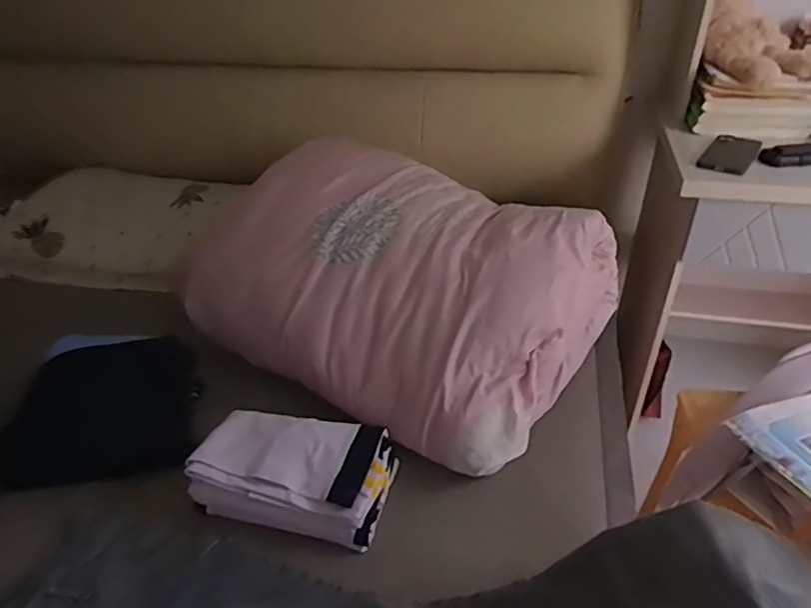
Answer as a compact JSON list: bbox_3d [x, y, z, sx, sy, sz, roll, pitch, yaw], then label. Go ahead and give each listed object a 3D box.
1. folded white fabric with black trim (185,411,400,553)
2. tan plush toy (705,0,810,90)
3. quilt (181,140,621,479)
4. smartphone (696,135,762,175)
[{"bbox_3d":[-0.152,0.226,0.785,0.255,0.075,0.139,6,37,12],"label":"folded white fabric with black trim"},{"bbox_3d":[0.686,-0.493,1.091,0.219,0.126,0.119,19,41,27],"label":"tan plush toy"},{"bbox_3d":[-0.022,-0.053,0.987,0.633,0.218,0.455,20,42,28],"label":"quilt"},{"bbox_3d":[0.592,-0.273,1.055,0.080,0.015,0.161,22,43,30],"label":"smartphone"}]

